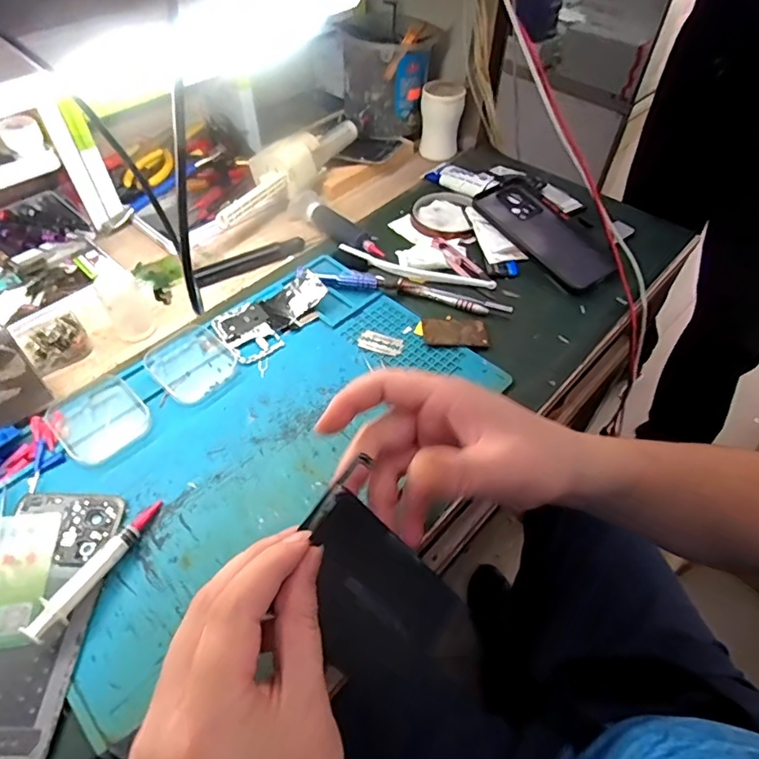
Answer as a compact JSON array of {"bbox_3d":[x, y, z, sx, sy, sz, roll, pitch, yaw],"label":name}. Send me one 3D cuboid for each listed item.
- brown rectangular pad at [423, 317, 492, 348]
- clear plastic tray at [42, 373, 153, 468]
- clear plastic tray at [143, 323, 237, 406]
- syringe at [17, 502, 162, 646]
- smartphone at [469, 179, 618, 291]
[{"bbox_3d":[0.072,-0.045,0.487,0.059,0.005,0.036,4,50,3],"label":"brown rectangular pad"},{"bbox_3d":[-0.226,0.029,0.417,0.077,0.016,0.064,35,58,25],"label":"clear plastic tray"},{"bbox_3d":[-0.166,-0.016,0.458,0.075,0.013,0.067,36,59,26],"label":"clear plastic tray"},{"bbox_3d":[-0.180,0.118,0.336,0.013,0.021,0.102,20,53,15],"label":"syringe"},{"bbox_3d":[0.178,-0.158,0.561,0.075,0.012,0.164,-29,65,-24],"label":"smartphone"}]

